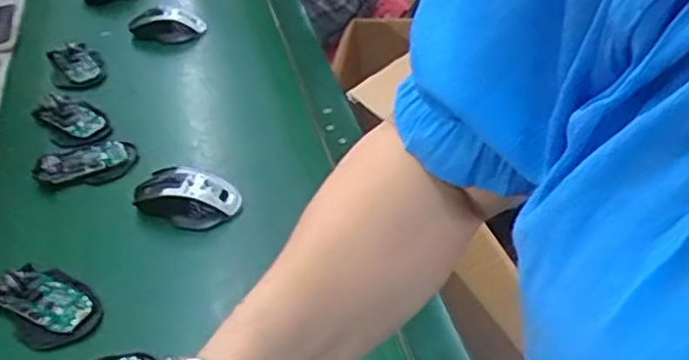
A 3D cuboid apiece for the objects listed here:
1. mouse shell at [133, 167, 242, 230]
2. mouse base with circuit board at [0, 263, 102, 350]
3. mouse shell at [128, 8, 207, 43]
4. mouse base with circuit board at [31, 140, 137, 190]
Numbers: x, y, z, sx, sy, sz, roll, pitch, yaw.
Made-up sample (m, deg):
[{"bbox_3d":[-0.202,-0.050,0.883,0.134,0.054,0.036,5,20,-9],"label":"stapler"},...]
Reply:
[{"bbox_3d":[-0.178,0.016,0.748,0.114,0.037,0.070,11,41,14],"label":"mouse shell"},{"bbox_3d":[-0.284,0.113,0.641,0.107,0.021,0.071,28,48,31],"label":"mouse base with circuit board"},{"bbox_3d":[-0.287,-0.246,1.093,0.123,0.038,0.072,-10,41,-10],"label":"mouse shell"},{"bbox_3d":[-0.309,-0.021,0.810,0.115,0.016,0.066,-20,44,-22],"label":"mouse base with circuit board"}]

